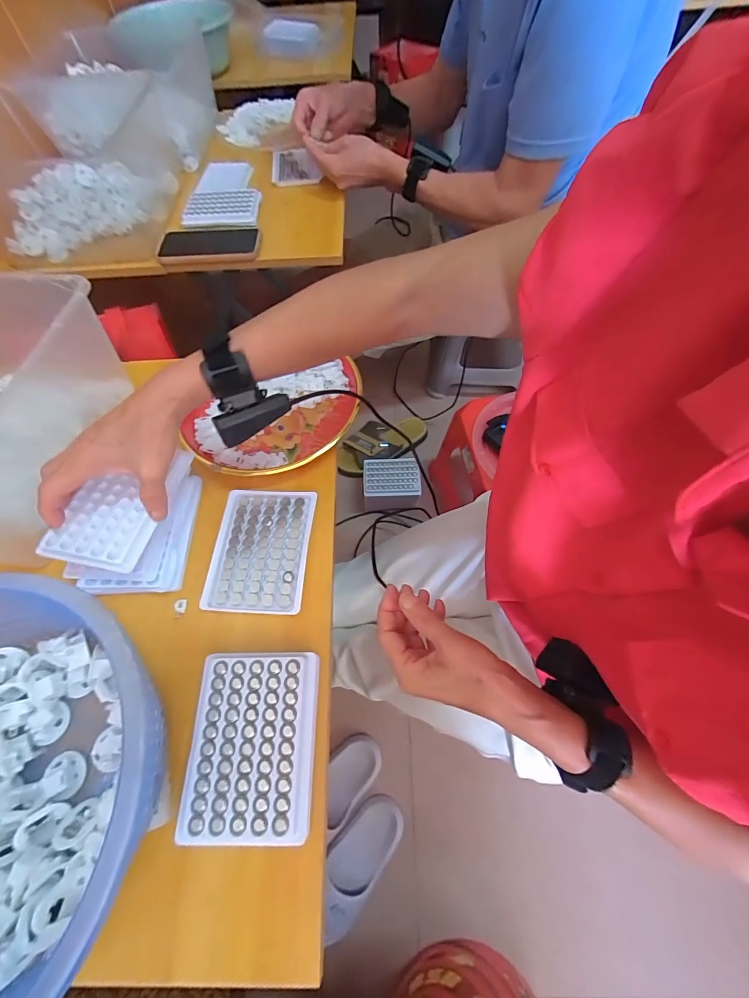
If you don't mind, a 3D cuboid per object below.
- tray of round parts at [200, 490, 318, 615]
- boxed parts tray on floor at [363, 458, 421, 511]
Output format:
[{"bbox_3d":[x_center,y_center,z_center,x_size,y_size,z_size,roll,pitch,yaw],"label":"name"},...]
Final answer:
[{"bbox_3d":[-0.117,0.051,0.397,0.097,0.009,0.128,2,63,3],"label":"tray of round parts"},{"bbox_3d":[0.041,-0.030,0.920,0.128,0.088,0.104,1,63,2],"label":"boxed parts tray on floor"}]

